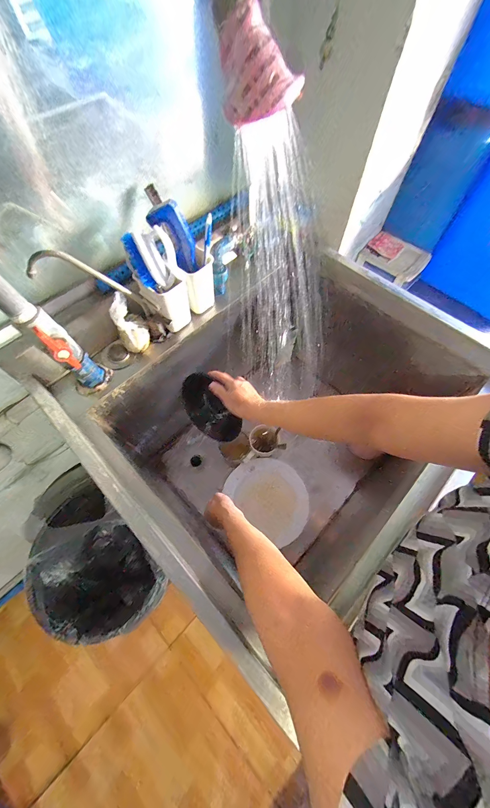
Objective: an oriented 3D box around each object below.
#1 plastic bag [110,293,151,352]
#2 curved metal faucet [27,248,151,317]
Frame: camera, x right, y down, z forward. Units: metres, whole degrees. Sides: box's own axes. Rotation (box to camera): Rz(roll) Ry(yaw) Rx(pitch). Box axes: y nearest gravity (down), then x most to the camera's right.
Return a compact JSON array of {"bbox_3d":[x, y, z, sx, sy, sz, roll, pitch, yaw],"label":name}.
[{"bbox_3d":[-0.217,-0.154,0.520,0.053,0.108,0.074,-26,68,-12],"label":"plastic bag"},{"bbox_3d":[-0.248,-0.199,0.475,0.062,0.195,0.023,-35,63,29],"label":"curved metal faucet"}]

